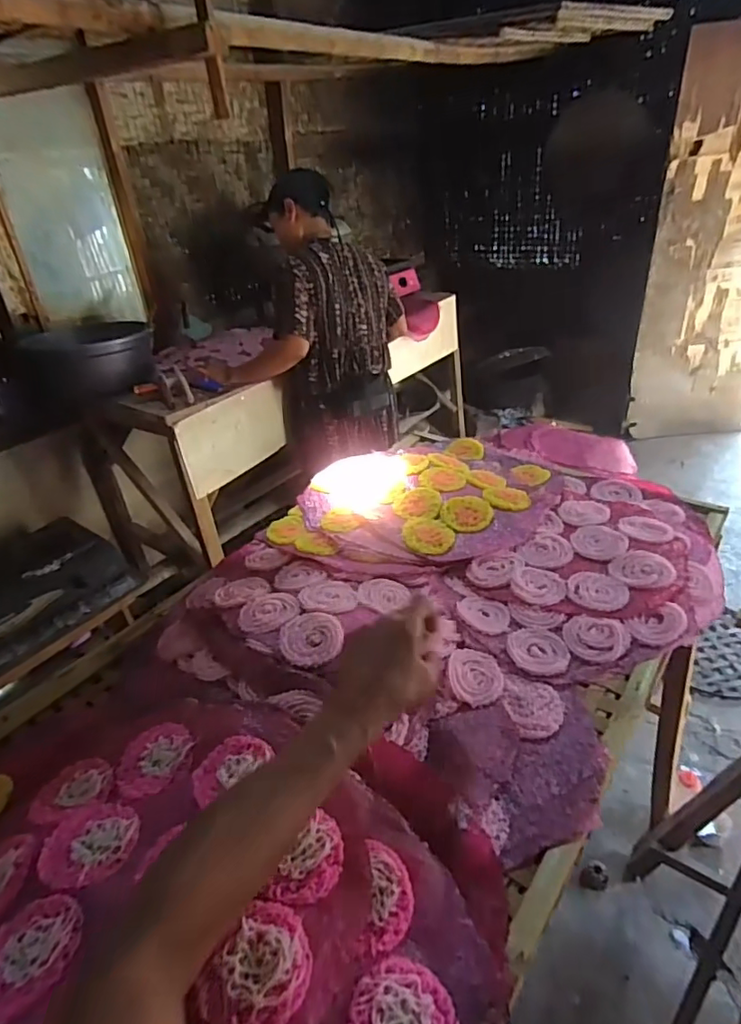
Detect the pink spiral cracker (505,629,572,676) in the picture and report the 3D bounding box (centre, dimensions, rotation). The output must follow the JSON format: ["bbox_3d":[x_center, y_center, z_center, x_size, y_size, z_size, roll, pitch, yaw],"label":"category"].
[{"bbox_3d":[0.208,0.169,0.677,0.072,0.007,0.075,-1,33,7],"label":"pink spiral cracker"}]

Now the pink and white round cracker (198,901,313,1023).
[{"bbox_3d":[-0.077,0.325,0.389,0.063,0.017,0.076,12,37,25],"label":"pink and white round cracker"}]

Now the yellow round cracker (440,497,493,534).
[{"bbox_3d":[0.157,0.002,0.893,0.078,0.004,0.077,34,63,27],"label":"yellow round cracker"}]

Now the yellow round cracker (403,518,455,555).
[{"bbox_3d":[0.092,0.035,0.859,0.079,0.006,0.075,3,45,-3],"label":"yellow round cracker"}]

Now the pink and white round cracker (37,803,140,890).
[{"bbox_3d":[-0.249,0.290,0.481,0.079,0.014,0.072,-4,33,3],"label":"pink and white round cracker"}]

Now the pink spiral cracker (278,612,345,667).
[{"bbox_3d":[-0.070,0.150,0.652,0.073,0.010,0.078,-4,33,3],"label":"pink spiral cracker"}]

